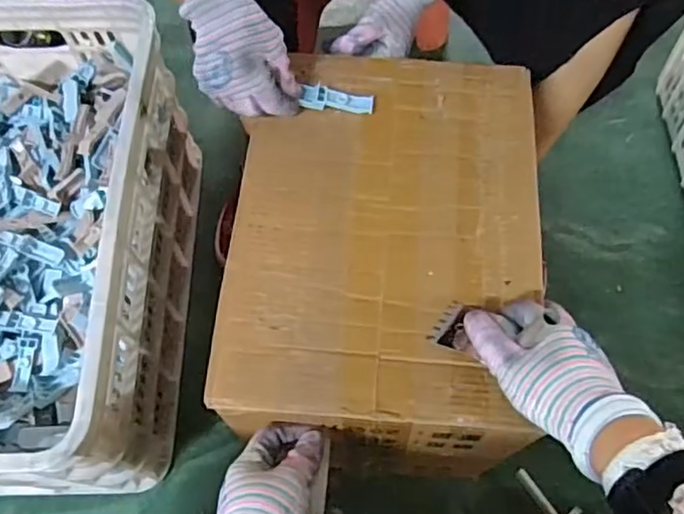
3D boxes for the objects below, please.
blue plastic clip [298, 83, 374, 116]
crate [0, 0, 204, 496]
[{"bbox_3d":[-0.003,-0.164,0.636,0.073,0.015,0.023,4,65,0],"label":"blue plastic clip"},{"bbox_3d":[-0.406,-0.011,0.762,0.367,0.295,0.548,1,65,-1],"label":"crate"}]

